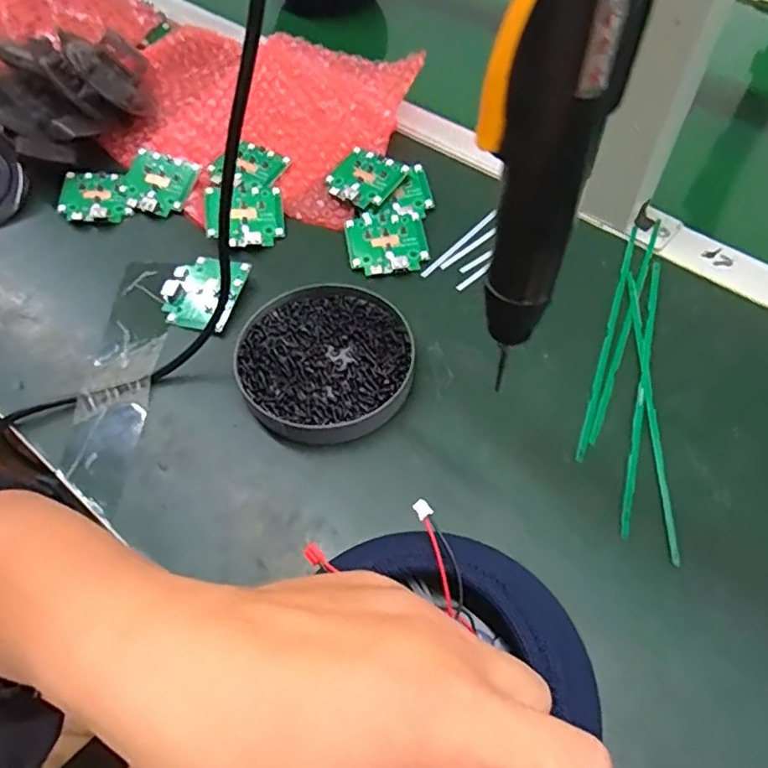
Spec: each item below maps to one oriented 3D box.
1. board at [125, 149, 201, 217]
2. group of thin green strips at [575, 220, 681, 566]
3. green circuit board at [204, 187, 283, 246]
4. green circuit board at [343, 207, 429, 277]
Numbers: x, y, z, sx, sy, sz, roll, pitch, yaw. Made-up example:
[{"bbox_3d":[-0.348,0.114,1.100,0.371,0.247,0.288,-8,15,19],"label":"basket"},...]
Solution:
[{"bbox_3d":[-0.186,-0.166,0.510,0.055,0.009,0.054,19,73,3],"label":"board"},{"bbox_3d":[0.160,-0.017,0.407,0.052,0.006,0.255,9,56,7],"label":"group of thin green strips"},{"bbox_3d":[-0.109,-0.132,0.484,0.059,0.009,0.052,-3,71,-13],"label":"green circuit board"},{"bbox_3d":[0.001,-0.110,0.470,0.059,0.009,0.063,-8,56,-4],"label":"green circuit board"}]

